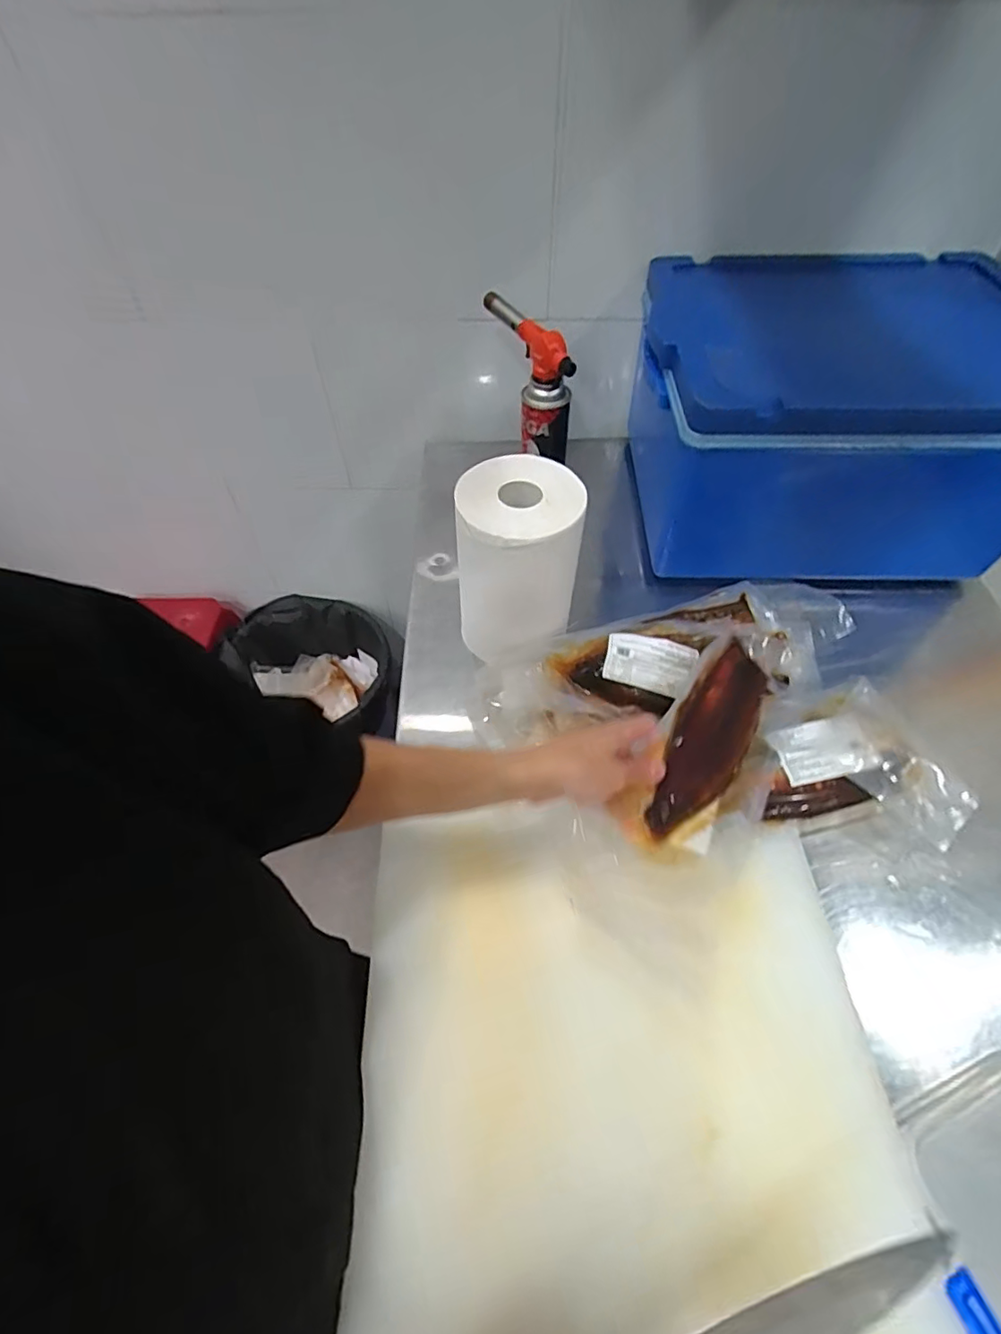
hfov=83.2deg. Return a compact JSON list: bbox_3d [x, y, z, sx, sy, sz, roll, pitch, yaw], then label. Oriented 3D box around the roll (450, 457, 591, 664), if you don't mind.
[{"bbox_3d":[0.021,-0.119,0.604,0.120,0.159,0.120,-1,54,1],"label":"roll"}]

